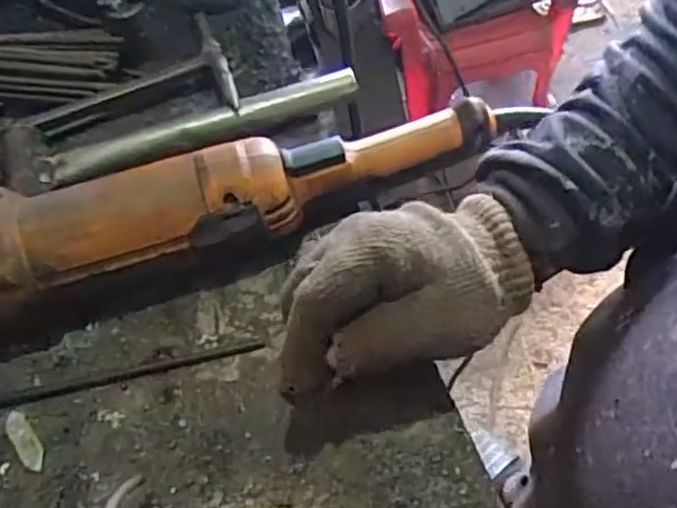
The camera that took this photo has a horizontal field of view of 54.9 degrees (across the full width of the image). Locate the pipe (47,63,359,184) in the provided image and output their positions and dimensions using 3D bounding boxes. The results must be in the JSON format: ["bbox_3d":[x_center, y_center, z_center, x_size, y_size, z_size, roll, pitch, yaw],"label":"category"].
[{"bbox_3d":[-0.092,-0.087,0.444,0.214,0.018,0.018,-19,60,-7],"label":"pipe"}]

